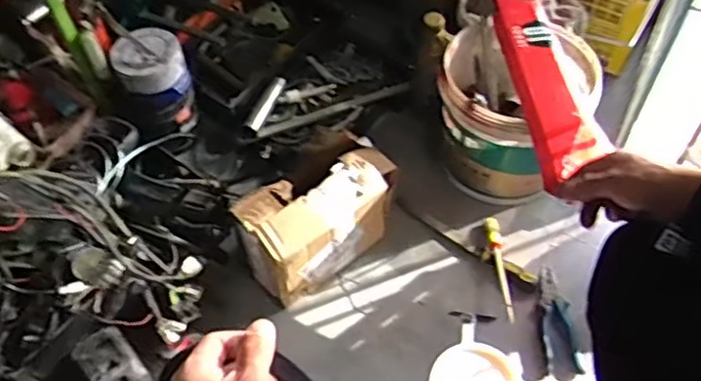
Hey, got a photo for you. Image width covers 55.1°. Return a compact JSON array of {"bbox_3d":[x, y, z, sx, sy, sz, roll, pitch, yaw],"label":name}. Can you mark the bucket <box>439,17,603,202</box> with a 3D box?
[{"bbox_3d":[0.297,-0.142,1.255,0.265,0.238,0.265,-1,53,1],"label":"bucket"}]

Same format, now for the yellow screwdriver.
[{"bbox_3d":[0.269,0.136,1.187,0.024,0.028,0.210,-4,53,-1],"label":"yellow screwdriver"}]

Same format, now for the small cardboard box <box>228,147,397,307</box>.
[{"bbox_3d":[-0.051,0.044,1.154,0.261,0.187,0.143,-35,60,-22],"label":"small cardboard box"}]

